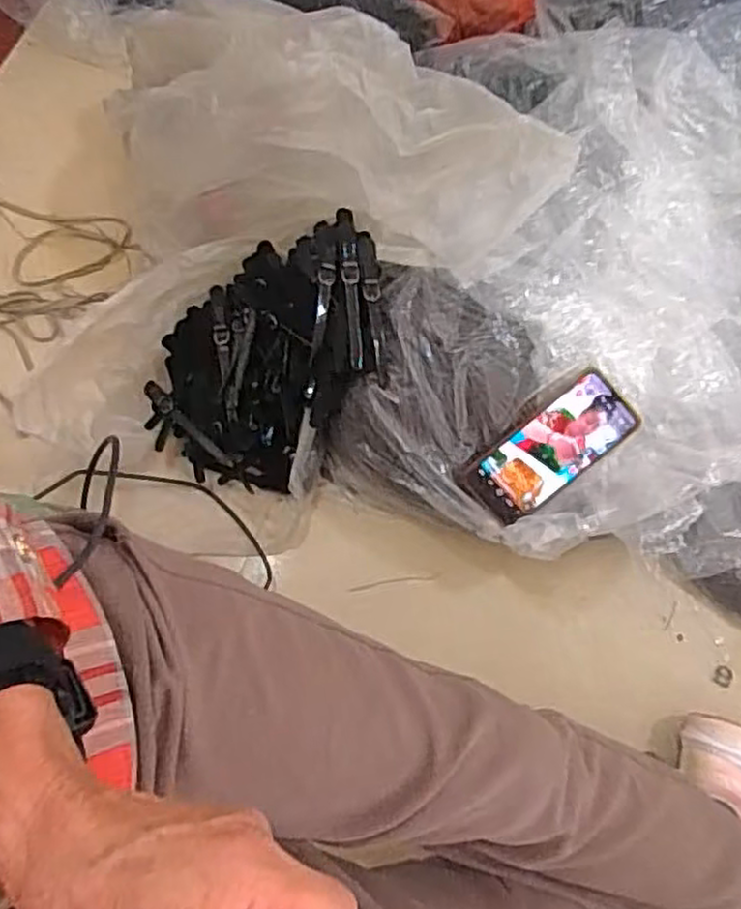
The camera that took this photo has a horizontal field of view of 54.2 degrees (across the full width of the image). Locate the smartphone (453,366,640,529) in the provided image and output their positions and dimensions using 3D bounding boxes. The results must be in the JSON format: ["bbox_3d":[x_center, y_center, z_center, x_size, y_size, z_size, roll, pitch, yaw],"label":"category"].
[{"bbox_3d":[0.171,-0.003,0.692,0.166,0.006,0.074,-39,97,12],"label":"smartphone"}]

